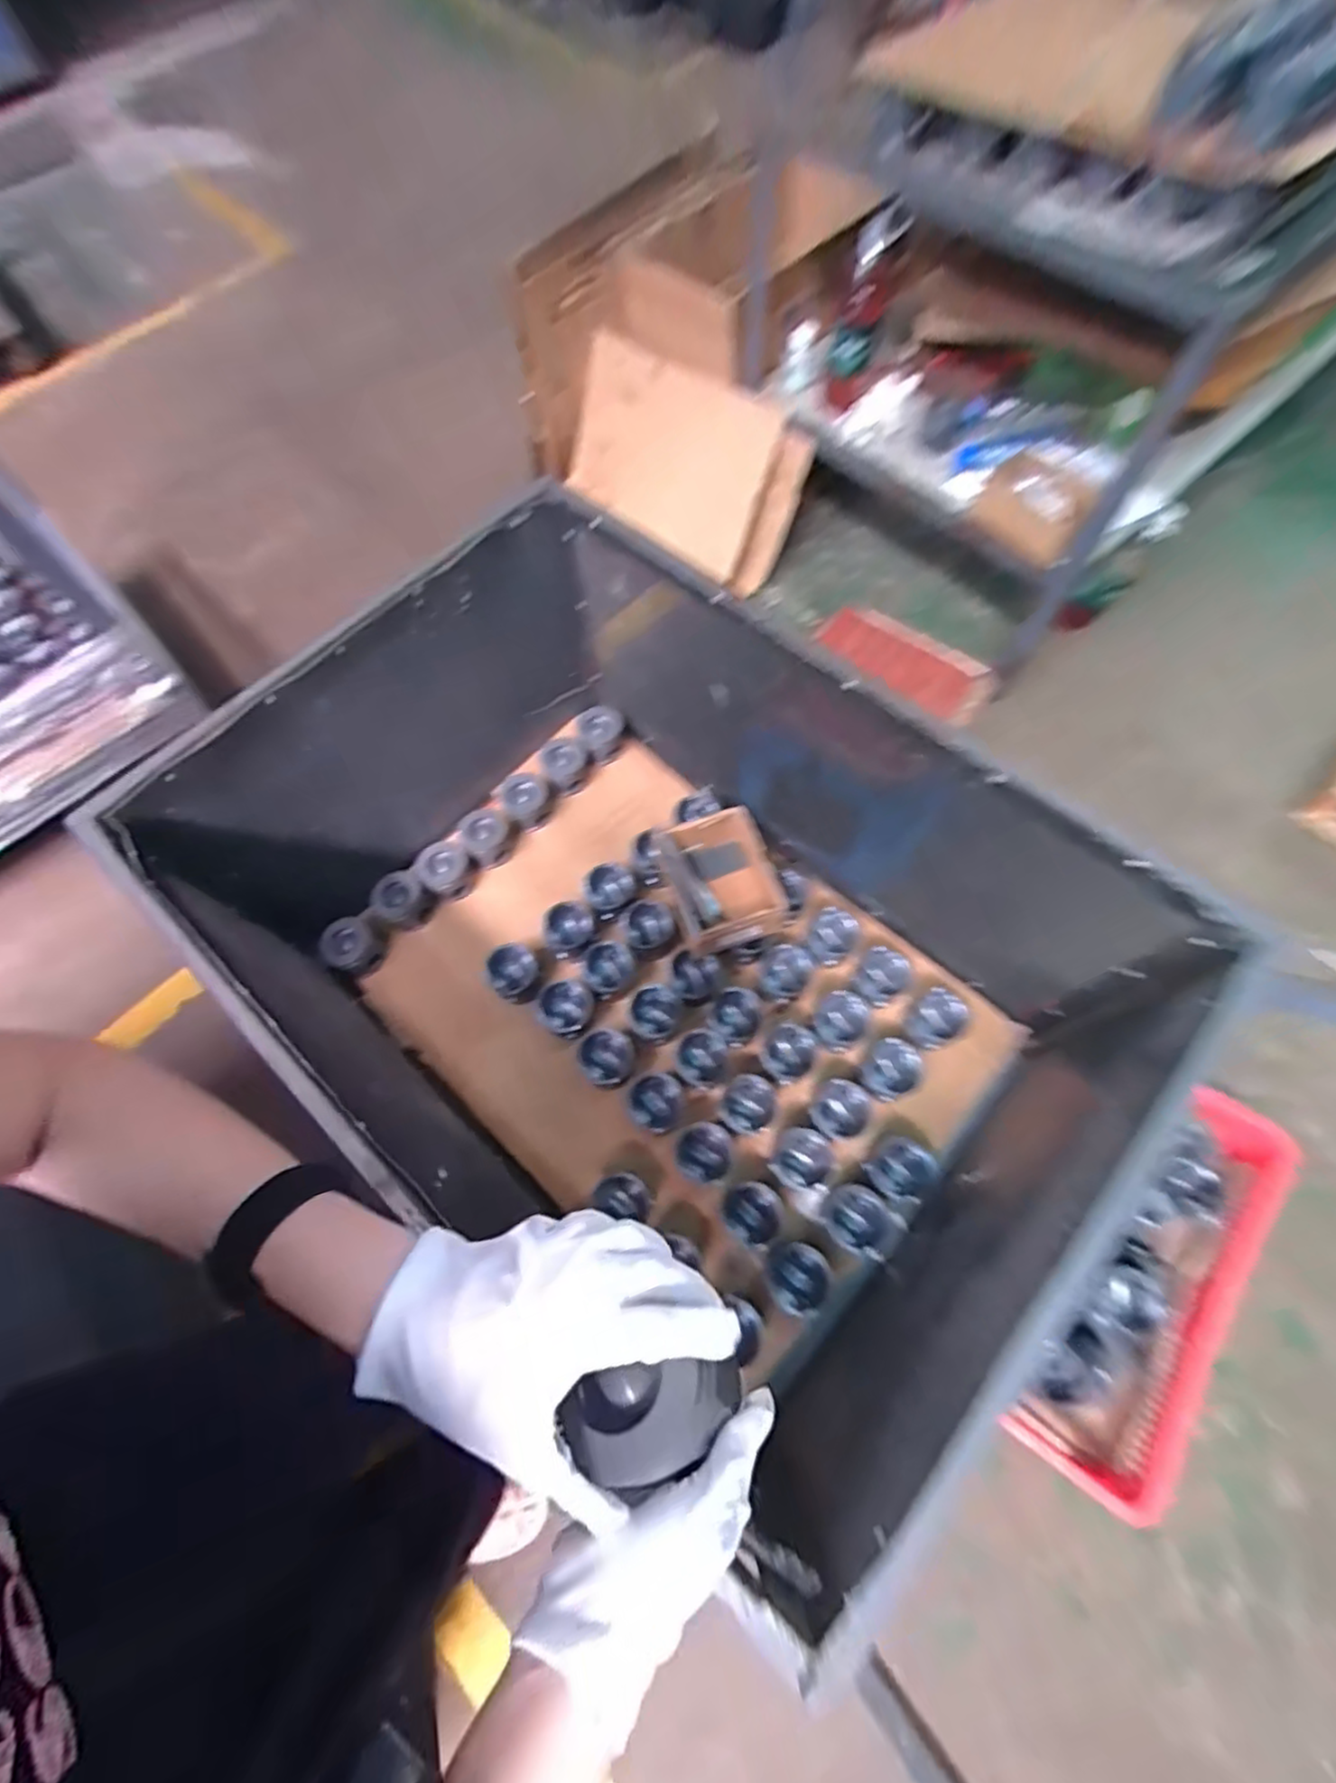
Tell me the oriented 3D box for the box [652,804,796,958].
[{"bbox_3d":[0.097,-0.008,1.169,0.190,0.136,0.211,-18,67,-6],"label":"box"}]

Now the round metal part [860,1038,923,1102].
[{"bbox_3d":[0.346,0.282,1.086,0.084,0.060,0.102,42,74,18],"label":"round metal part"}]

